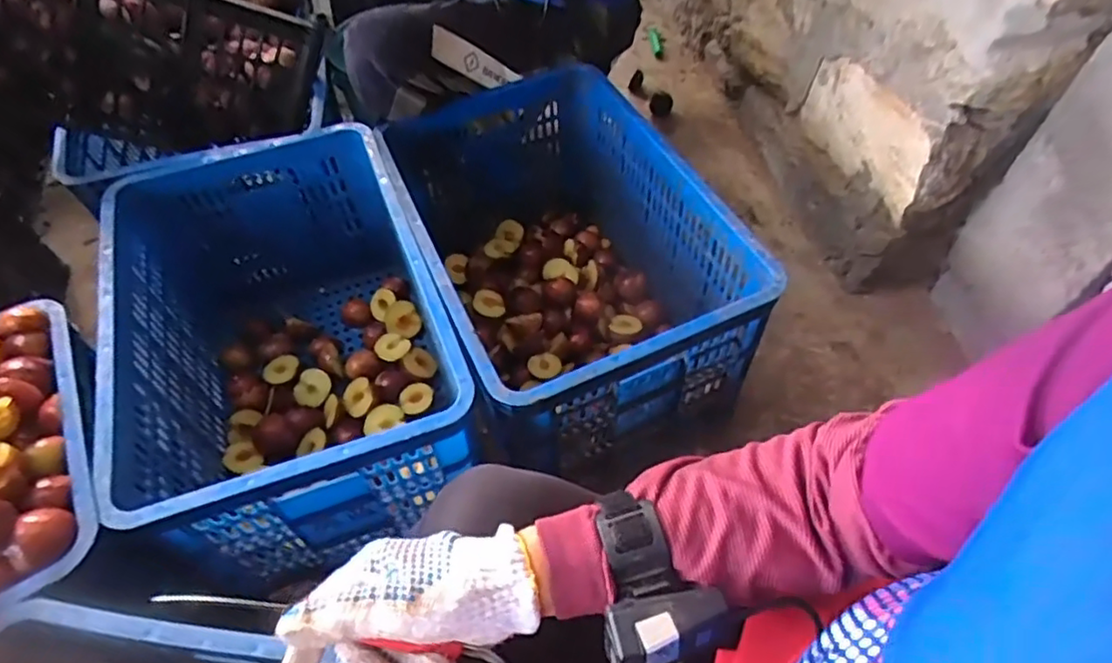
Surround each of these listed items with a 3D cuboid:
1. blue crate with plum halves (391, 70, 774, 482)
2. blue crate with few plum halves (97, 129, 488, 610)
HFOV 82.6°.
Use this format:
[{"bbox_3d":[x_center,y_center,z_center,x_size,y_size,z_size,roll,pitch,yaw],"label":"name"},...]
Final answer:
[{"bbox_3d":[0.006,-0.108,0.953,0.364,0.319,0.577,-14,55,-12],"label":"blue crate with plum halves"},{"bbox_3d":[-0.357,0.025,0.899,0.377,0.336,0.569,-18,56,-15],"label":"blue crate with few plum halves"}]

